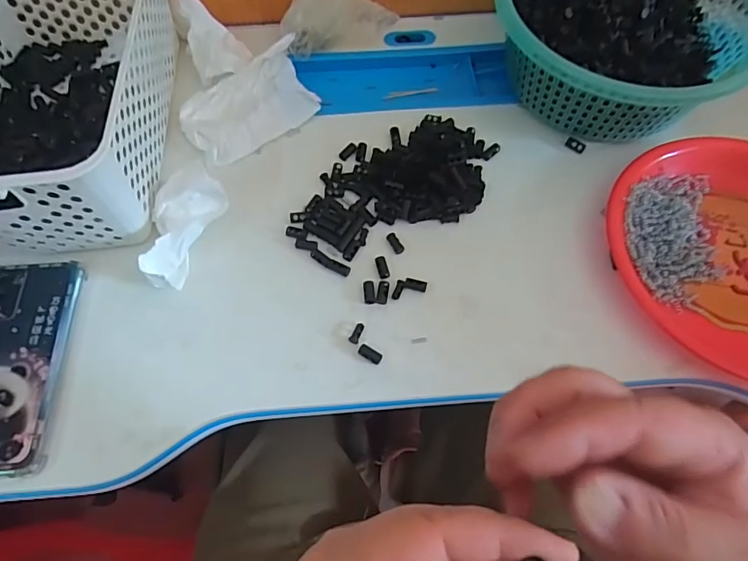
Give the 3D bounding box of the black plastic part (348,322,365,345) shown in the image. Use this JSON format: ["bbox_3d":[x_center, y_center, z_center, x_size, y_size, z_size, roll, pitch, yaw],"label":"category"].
[{"bbox_3d":[-0.013,0.041,0.382,0.008,0.004,0.018,20,63,11],"label":"black plastic part"}]

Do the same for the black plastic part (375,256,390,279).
[{"bbox_3d":[0.007,-0.011,0.396,0.009,0.004,0.021,-13,62,-7],"label":"black plastic part"}]

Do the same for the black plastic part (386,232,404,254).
[{"bbox_3d":[0.018,-0.032,0.410,0.009,0.004,0.021,-25,64,-13],"label":"black plastic part"}]

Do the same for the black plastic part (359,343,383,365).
[{"bbox_3d":[-0.003,0.056,0.373,0.019,0.004,0.010,29,65,14],"label":"black plastic part"}]

